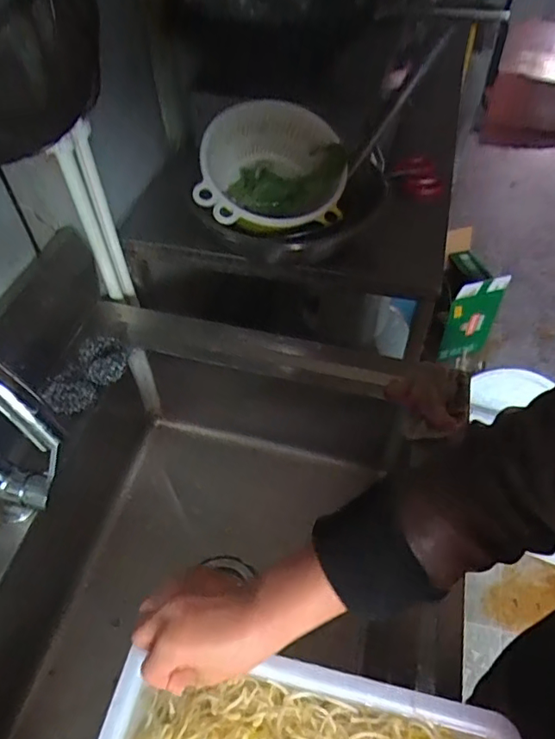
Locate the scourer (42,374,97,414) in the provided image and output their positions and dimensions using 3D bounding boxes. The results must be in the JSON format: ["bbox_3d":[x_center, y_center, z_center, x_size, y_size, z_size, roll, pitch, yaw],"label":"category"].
[{"bbox_3d":[-0.267,0.032,0.681,0.058,0.031,0.048,7,51,7],"label":"scourer"}]

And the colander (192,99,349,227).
[{"bbox_3d":[-0.010,-0.283,0.773,0.203,0.095,0.187,7,79,-5],"label":"colander"}]

